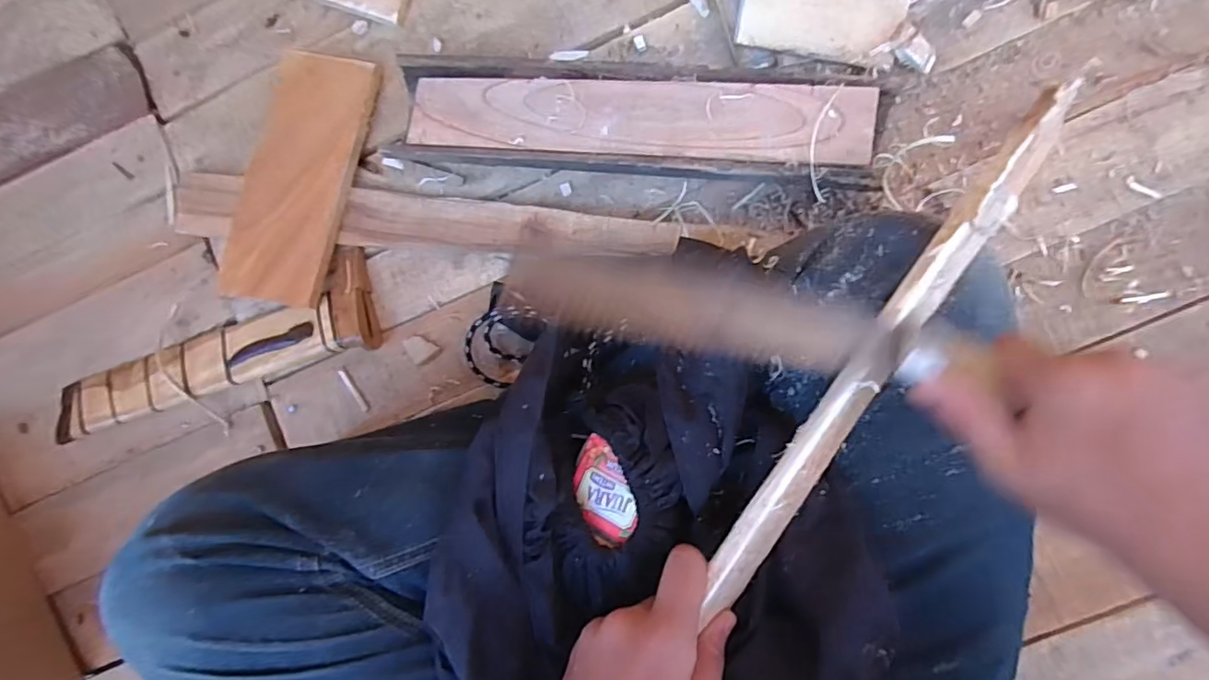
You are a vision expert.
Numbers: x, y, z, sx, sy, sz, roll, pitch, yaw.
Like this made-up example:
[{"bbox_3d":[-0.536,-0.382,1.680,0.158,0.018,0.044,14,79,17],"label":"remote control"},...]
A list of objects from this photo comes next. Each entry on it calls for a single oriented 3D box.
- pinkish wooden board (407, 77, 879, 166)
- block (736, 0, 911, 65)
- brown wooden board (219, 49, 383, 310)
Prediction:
[{"bbox_3d":[0.022,-0.183,0.463,0.375,0.017,0.060,6,88,6],"label":"pinkish wooden board"},{"bbox_3d":[0.185,-0.277,0.482,0.135,0.015,0.059,10,111,-2],"label":"block"},{"bbox_3d":[-0.285,-0.153,0.527,0.098,0.014,0.237,12,88,2],"label":"brown wooden board"}]

